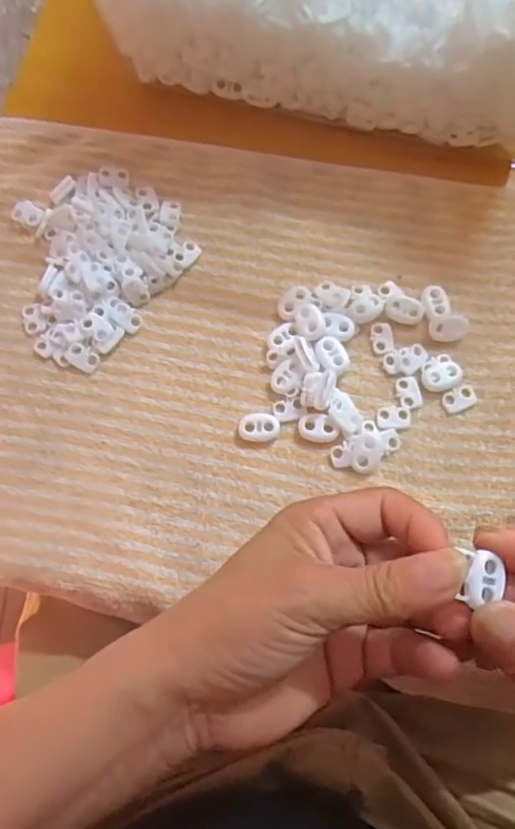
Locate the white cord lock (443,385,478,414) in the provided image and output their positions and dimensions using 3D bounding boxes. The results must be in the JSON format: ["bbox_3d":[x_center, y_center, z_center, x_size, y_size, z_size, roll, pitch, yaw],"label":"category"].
[{"bbox_3d":[0.113,-0.008,0.331,0.018,0.004,0.012,-21,76,-4],"label":"white cord lock"}]

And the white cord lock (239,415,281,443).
[{"bbox_3d":[0.001,0.008,0.325,0.022,0.006,0.015,2,75,2],"label":"white cord lock"}]

